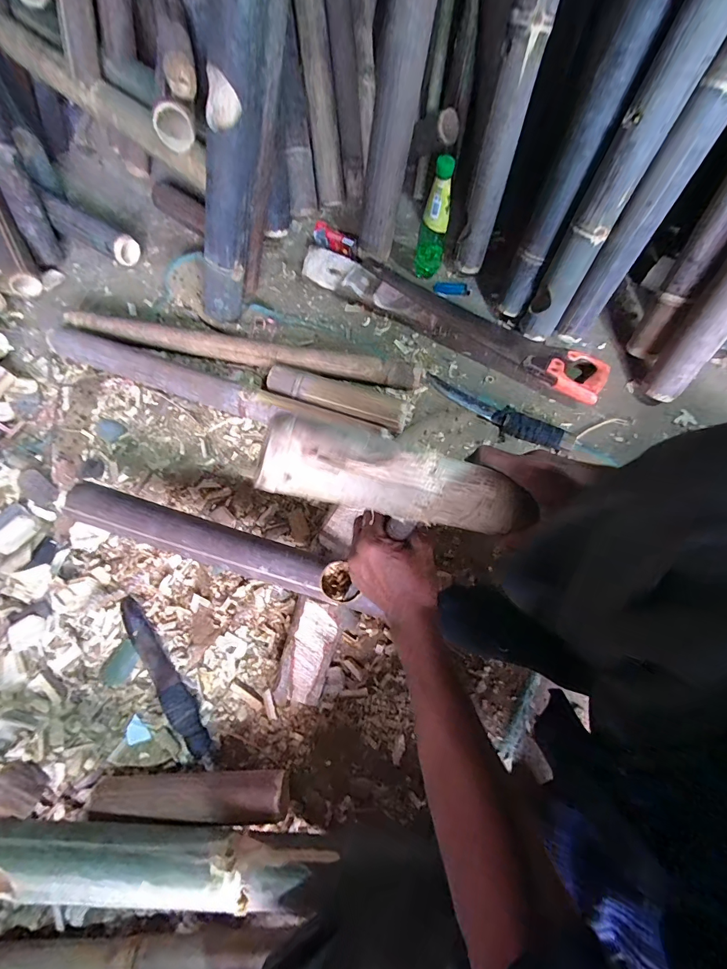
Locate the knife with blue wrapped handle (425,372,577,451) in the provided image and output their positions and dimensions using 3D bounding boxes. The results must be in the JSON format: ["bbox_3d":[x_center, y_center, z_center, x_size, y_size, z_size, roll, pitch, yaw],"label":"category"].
[{"bbox_3d":[0.245,-0.133,0.716,0.290,0.034,0.061,29,73,8],"label":"knife with blue wrapped handle"}]

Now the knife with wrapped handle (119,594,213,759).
[{"bbox_3d":[-0.301,0.280,0.569,0.036,0.019,0.252,-38,76,-13],"label":"knife with wrapped handle"}]

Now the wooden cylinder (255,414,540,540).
[{"bbox_3d":[0.032,0.002,0.333,0.234,0.049,0.061,14,70,-18],"label":"wooden cylinder"}]

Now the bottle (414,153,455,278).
[{"bbox_3d":[0.143,-0.517,0.751,0.058,0.224,0.059,9,71,2],"label":"bottle"}]

